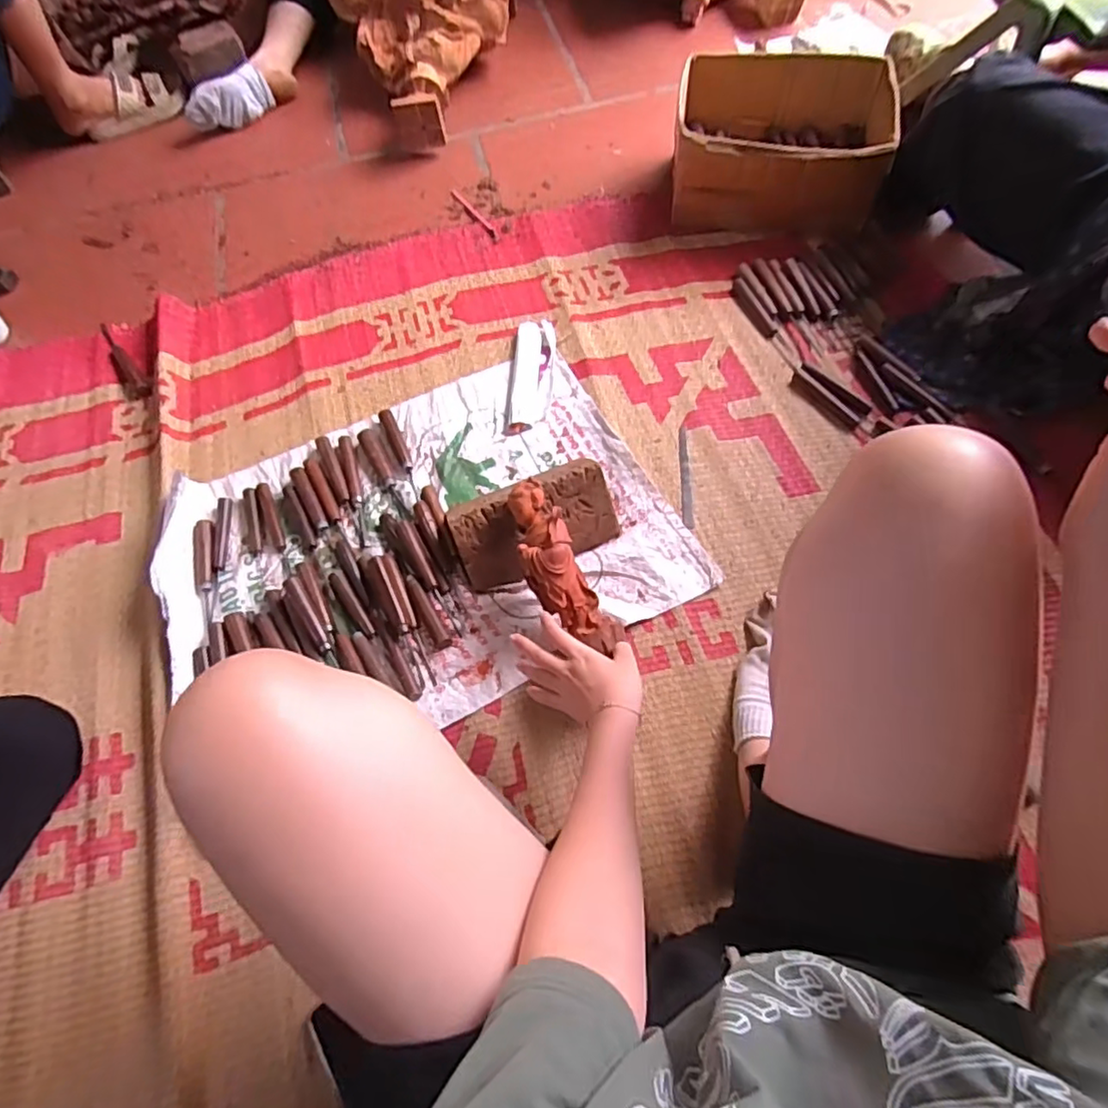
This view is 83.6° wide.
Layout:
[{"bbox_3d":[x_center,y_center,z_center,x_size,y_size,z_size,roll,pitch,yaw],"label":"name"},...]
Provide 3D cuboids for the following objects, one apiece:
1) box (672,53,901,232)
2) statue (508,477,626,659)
[{"bbox_3d":[0.369,-0.671,1.036,0.325,0.161,0.248,11,66,8],"label":"box"},{"bbox_3d":[-0.002,0.009,0.717,0.064,0.049,0.200,-25,76,-8],"label":"statue"}]

